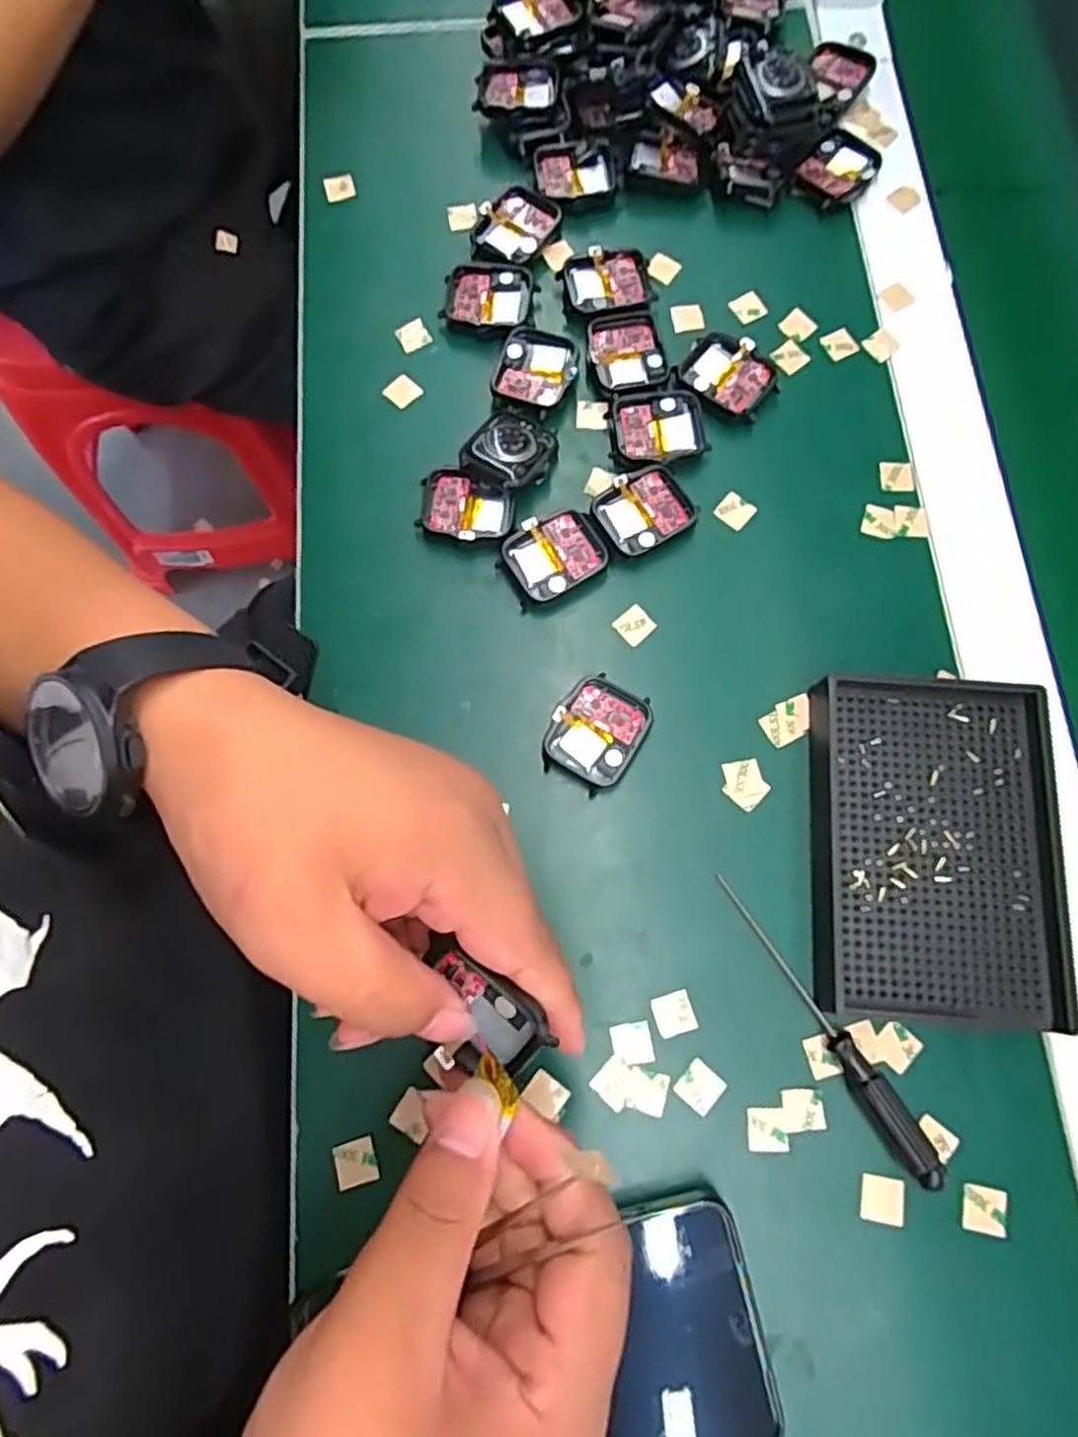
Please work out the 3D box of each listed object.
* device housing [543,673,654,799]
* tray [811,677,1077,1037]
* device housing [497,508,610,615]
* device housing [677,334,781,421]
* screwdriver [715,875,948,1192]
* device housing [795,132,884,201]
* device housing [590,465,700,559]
[{"bbox_3d":[0.025,0.007,0.329,0.038,0.012,0.045,32,79,10],"label":"device housing"},{"bbox_3d":[0.162,0.053,0.307,0.094,0.020,0.134,3,76,3],"label":"tray"},{"bbox_3d":[0.007,-0.075,0.350,0.047,0.012,0.035,-29,76,-5],"label":"device housing"},{"bbox_3d":[0.094,-0.170,0.373,0.045,0.011,0.035,31,79,9],"label":"device housing"},{"bbox_3d":[0.113,0.120,0.295,0.012,0.012,0.130,-33,77,-6],"label":"screwdriver"},{"bbox_3d":[0.164,-0.299,0.406,0.039,0.011,0.040,33,79,10],"label":"device housing"},{"bbox_3d":[0.049,-0.097,0.354,0.044,0.008,0.037,-28,76,-5],"label":"device housing"}]

